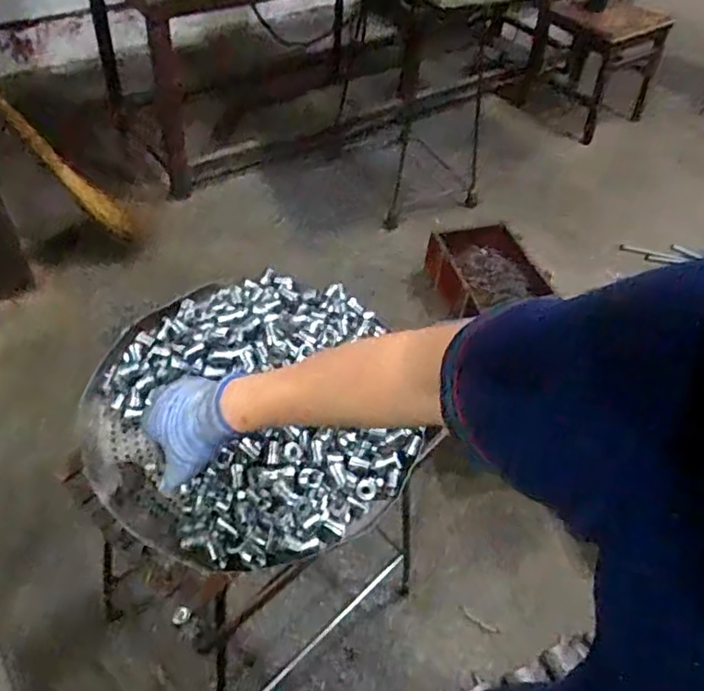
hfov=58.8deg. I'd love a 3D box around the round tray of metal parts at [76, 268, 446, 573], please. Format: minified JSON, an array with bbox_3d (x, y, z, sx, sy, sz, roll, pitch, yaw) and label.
[{"bbox_3d":[-0.109,0.052,0.717,0.373,0.088,0.379,3,49,-3],"label":"round tray of metal parts"}]

